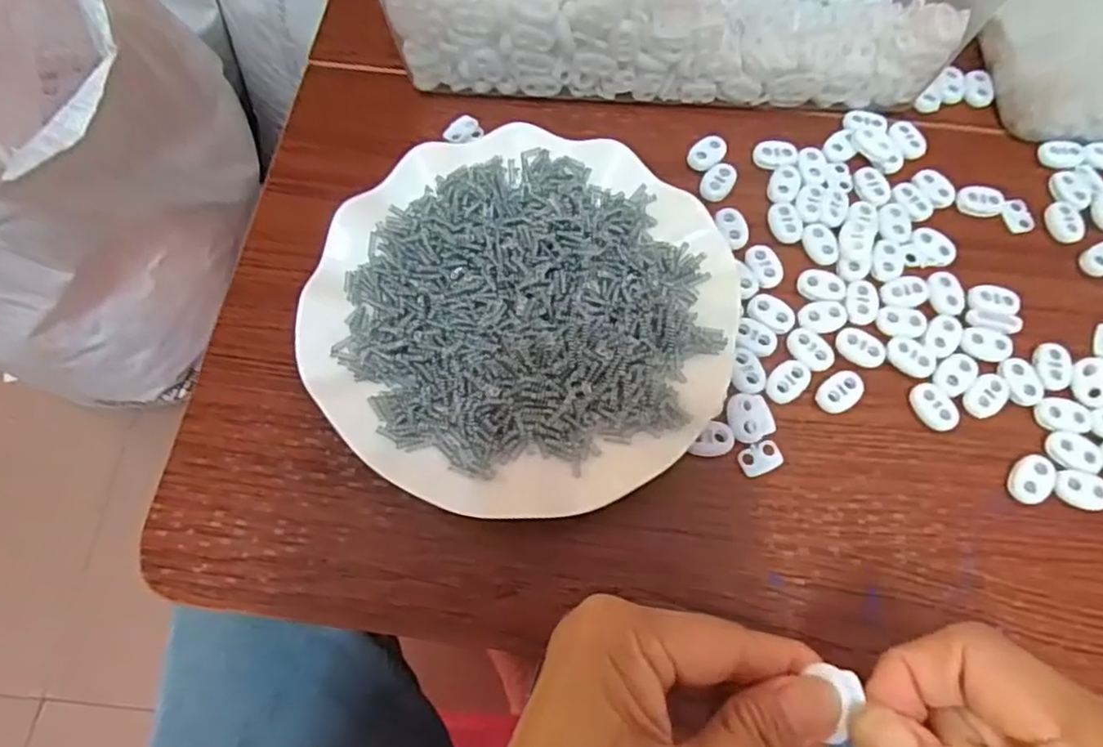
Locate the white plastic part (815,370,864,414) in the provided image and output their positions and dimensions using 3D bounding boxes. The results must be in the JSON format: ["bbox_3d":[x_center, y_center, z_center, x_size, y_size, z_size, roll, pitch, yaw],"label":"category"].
[{"bbox_3d":[0.131,0.008,0.296,0.022,0.005,0.015,-31,72,-11],"label":"white plastic part"}]

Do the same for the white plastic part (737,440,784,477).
[{"bbox_3d":[0.092,0.037,0.287,0.018,0.004,0.013,-18,70,-7],"label":"white plastic part"}]

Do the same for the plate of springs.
[{"bbox_3d":[-0.013,-0.028,0.299,0.180,0.021,0.179,0,69,0],"label":"plate of springs"}]

